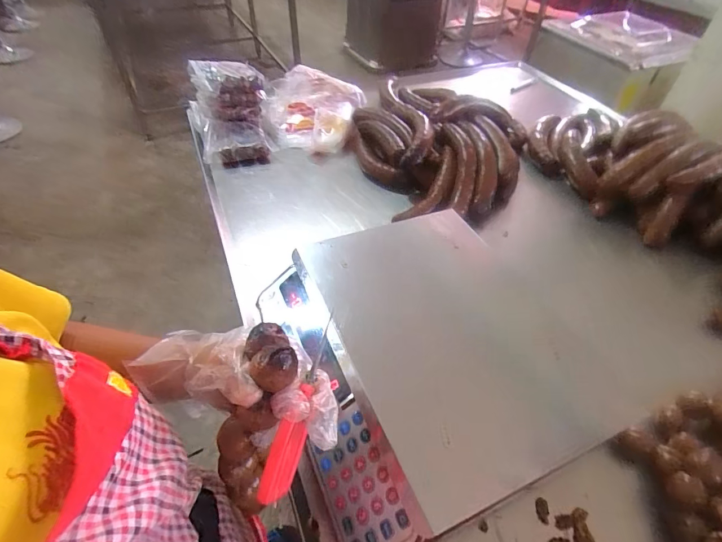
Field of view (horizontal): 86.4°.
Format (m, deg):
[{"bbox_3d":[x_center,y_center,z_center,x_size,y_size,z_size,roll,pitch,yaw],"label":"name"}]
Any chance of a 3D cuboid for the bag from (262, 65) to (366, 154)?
[{"bbox_3d":[-0.116,-0.387,0.931,0.244,0.083,0.272,0,47,-2],"label":"bag"}]

